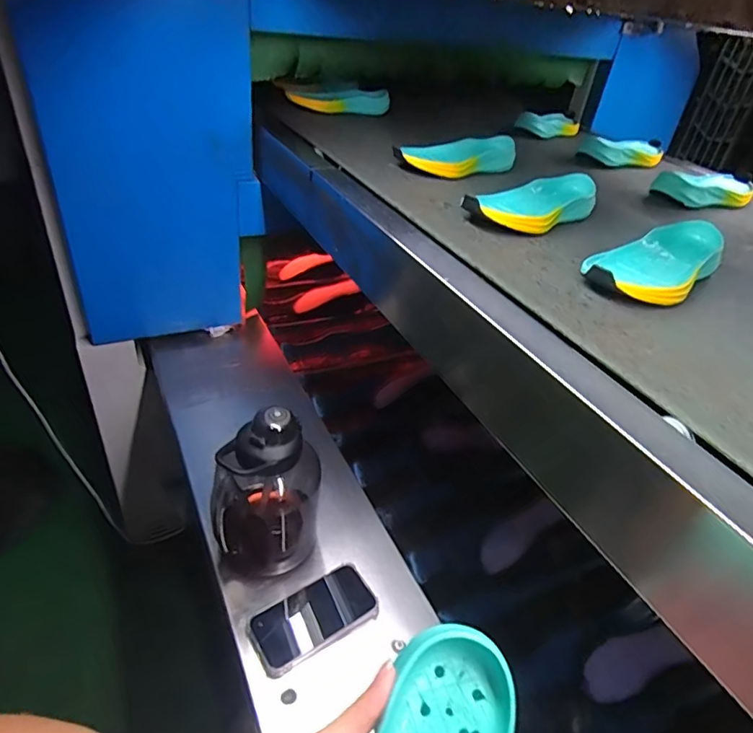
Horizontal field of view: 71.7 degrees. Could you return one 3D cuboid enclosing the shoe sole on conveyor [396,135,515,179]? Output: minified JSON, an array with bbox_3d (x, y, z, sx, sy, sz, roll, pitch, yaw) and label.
[{"bbox_3d":[0.133,-0.322,0.806,0.201,0.039,0.072,-14,42,-25],"label":"shoe sole on conveyor"}]

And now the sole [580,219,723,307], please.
[{"bbox_3d":[0.302,-0.111,0.553,0.218,0.034,0.085,-27,48,-36],"label":"sole"}]

